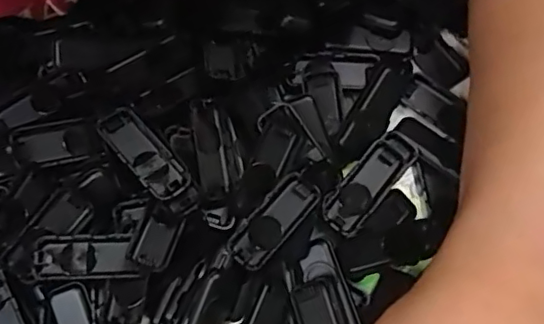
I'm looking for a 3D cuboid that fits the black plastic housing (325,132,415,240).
[{"bbox_3d":[0.044,0.009,0.260,0.018,0.004,0.052,39,78,12],"label":"black plastic housing"}]

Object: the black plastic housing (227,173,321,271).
[{"bbox_3d":[0.000,0.026,0.252,0.019,0.006,0.045,39,78,12],"label":"black plastic housing"}]

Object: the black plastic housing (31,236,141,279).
[{"bbox_3d":[-0.079,0.041,0.245,0.044,0.011,0.017,-2,73,1],"label":"black plastic housing"}]

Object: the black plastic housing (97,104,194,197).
[{"bbox_3d":[-0.056,-0.003,0.252,0.018,0.016,0.047,-42,76,-10],"label":"black plastic housing"}]

